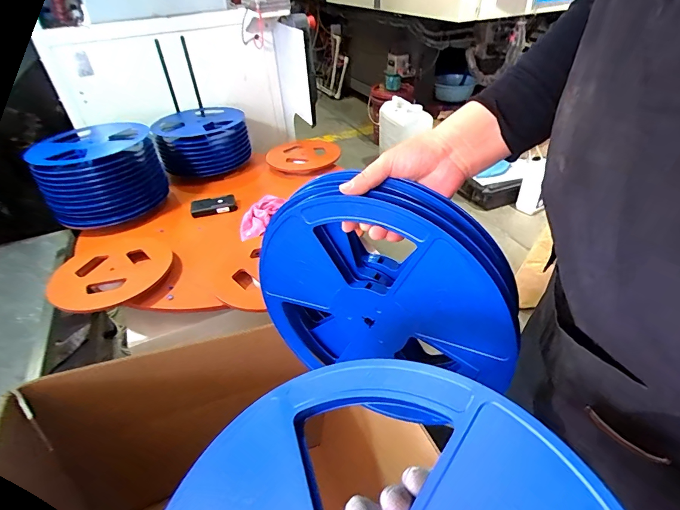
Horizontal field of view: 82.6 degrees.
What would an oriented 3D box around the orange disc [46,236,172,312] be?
[{"bbox_3d":[-0.564,0.038,0.972,0.258,0.022,0.292,15,37,17],"label":"orange disc"}]

